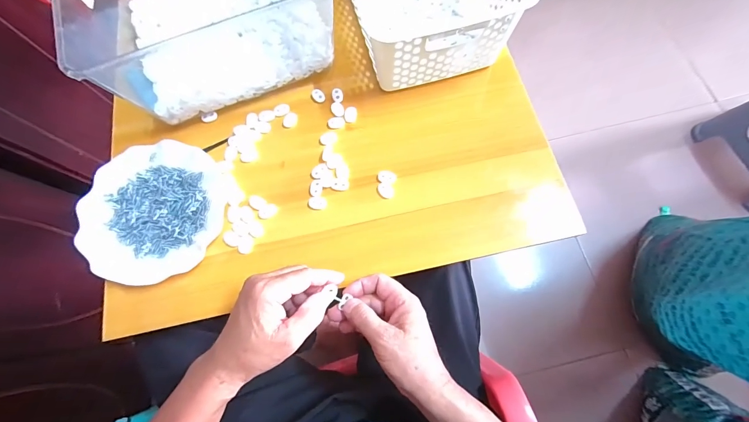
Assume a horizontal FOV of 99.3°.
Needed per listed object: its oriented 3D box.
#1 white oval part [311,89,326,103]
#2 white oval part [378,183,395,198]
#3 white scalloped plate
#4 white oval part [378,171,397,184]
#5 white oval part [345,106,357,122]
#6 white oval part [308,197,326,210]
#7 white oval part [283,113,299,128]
[{"bbox_3d":[-0.082,-0.169,0.465,0.017,0.004,0.025,-29,73,-7],"label":"white oval part"},{"bbox_3d":[0.015,-0.027,0.419,0.021,0.004,0.020,5,73,4],"label":"white oval part"},{"bbox_3d":[-0.283,0.000,0.411,0.173,0.021,0.179,-1,72,2],"label":"white scalloped plate"},{"bbox_3d":[0.017,-0.045,0.423,0.023,0.005,0.017,6,73,4],"label":"white oval part"},{"bbox_3d":[-0.034,-0.138,0.454,0.018,0.004,0.026,4,72,4],"label":"white oval part"},{"bbox_3d":[-0.075,-0.011,0.418,0.023,0.004,0.017,4,72,4],"label":"white oval part"},{"bbox_3d":[-0.121,-0.130,0.457,0.020,0.004,0.024,16,74,7],"label":"white oval part"}]

